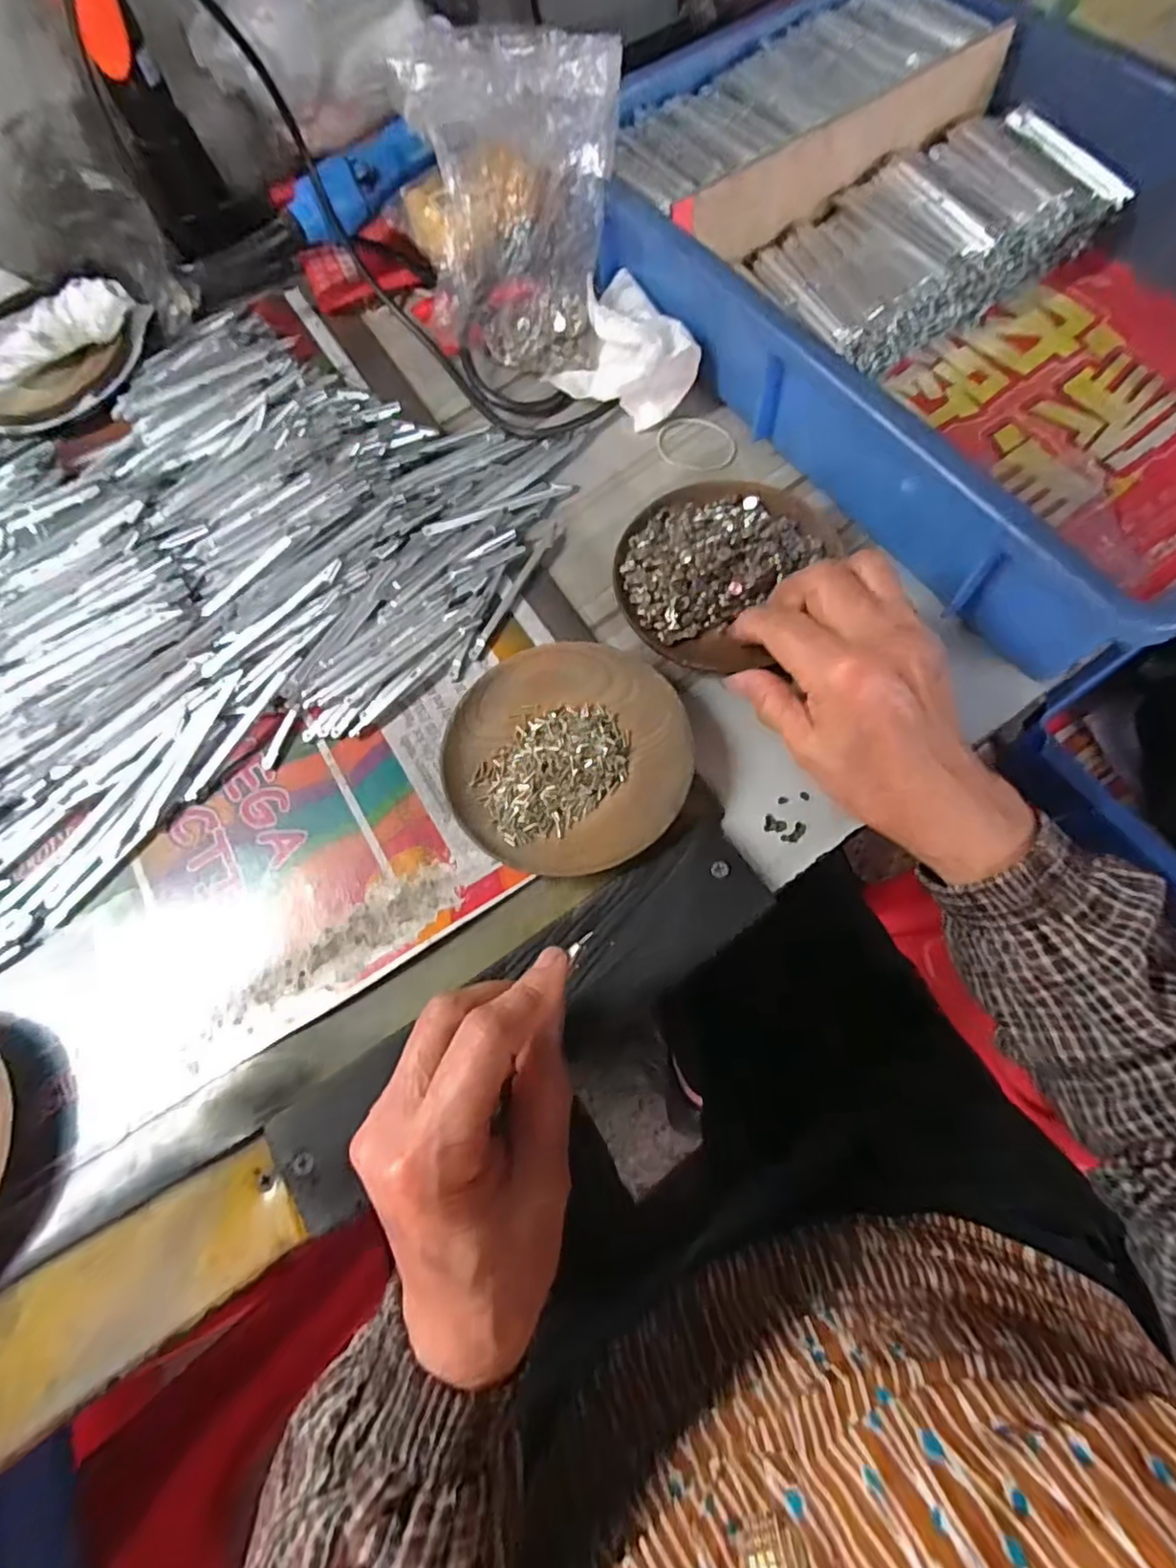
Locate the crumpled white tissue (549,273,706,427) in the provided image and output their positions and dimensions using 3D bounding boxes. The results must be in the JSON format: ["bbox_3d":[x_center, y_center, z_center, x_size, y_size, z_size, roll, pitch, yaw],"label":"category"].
[{"bbox_3d":[0.018,-0.256,0.377,0.064,0.045,0.087,-32,72,-7],"label":"crumpled white tissue"}]

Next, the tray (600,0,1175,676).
[{"bbox_3d":[0.212,-0.286,0.351,0.296,0.084,0.412,-34,72,-7],"label":"tray"}]

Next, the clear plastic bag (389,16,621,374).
[{"bbox_3d":[-0.036,-0.322,0.356,0.096,0.120,0.065,27,75,13],"label":"clear plastic bag"}]

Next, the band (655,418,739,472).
[{"bbox_3d":[0.066,-0.205,0.383,0.047,0.004,0.040,11,72,8],"label":"band"}]

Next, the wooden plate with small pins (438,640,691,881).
[{"bbox_3d":[-0.010,-0.016,0.305,0.111,0.016,0.117,-1,71,4],"label":"wooden plate with small pins"}]

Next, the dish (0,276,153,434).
[{"bbox_3d":[-0.349,-0.270,0.405,0.130,0.033,0.076,-22,71,-3],"label":"dish"}]

